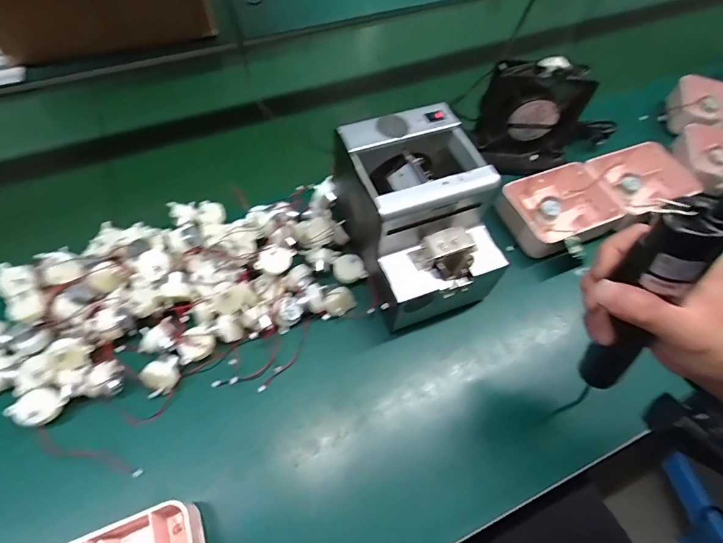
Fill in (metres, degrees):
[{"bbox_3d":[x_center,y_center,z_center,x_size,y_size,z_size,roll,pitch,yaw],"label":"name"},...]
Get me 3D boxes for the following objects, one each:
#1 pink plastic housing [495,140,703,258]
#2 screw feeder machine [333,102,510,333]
[{"bbox_3d":[0.309,-0.103,0.530,0.268,0.057,0.112,-19,60,-14],"label":"pink plastic housing"},{"bbox_3d":[0.062,-0.053,0.437,0.122,0.159,0.179,-19,60,-14],"label":"screw feeder machine"}]

